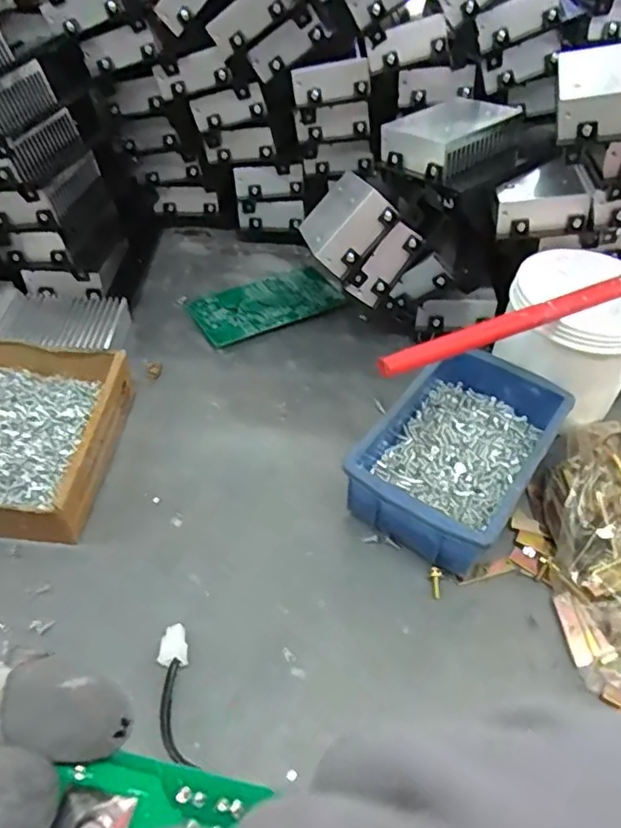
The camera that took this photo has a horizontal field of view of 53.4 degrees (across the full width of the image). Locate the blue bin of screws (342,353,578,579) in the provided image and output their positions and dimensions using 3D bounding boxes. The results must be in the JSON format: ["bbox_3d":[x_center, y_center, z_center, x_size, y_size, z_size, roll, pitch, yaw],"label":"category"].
[{"bbox_3d":[0.092,0.028,0.398,0.094,0.059,0.151,31,54,21],"label":"blue bin of screws"}]

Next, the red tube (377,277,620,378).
[{"bbox_3d":[0.133,-0.059,0.367,0.210,0.011,0.012,-19,54,-19],"label":"red tube"}]

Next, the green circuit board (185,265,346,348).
[{"bbox_3d":[-0.037,-0.095,0.529,0.126,0.006,0.062,-25,56,-22],"label":"green circuit board"}]

